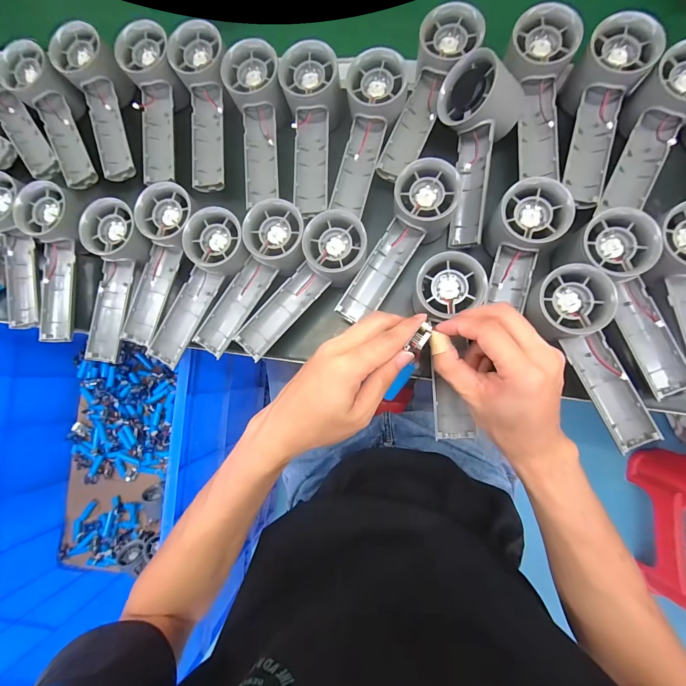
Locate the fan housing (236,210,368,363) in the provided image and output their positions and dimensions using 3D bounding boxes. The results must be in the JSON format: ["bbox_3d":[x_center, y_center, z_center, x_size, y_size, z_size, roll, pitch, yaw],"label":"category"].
[{"bbox_3d":[-0.040,-0.051,0.313,0.055,0.029,0.158,45,103,8],"label":"fan housing"}]

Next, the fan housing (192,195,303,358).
[{"bbox_3d":[-0.089,-0.058,0.317,0.056,0.028,0.155,36,103,8],"label":"fan housing"}]

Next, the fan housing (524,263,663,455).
[{"bbox_3d":[0.206,0.014,0.267,0.053,0.028,0.155,-20,83,4],"label":"fan housing"}]

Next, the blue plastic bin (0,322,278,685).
[{"bbox_3d":[-0.465,0.276,0.624,0.474,0.328,0.532,6,85,7],"label":"blue plastic bin"}]

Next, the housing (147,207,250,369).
[{"bbox_3d":[-0.142,-0.051,0.322,0.054,0.027,0.156,30,101,8],"label":"housing"}]

